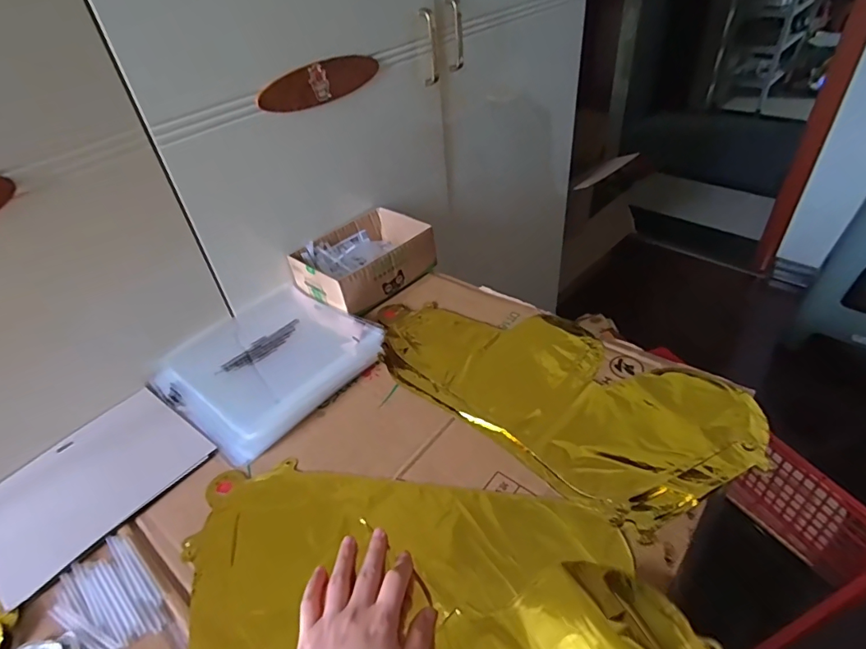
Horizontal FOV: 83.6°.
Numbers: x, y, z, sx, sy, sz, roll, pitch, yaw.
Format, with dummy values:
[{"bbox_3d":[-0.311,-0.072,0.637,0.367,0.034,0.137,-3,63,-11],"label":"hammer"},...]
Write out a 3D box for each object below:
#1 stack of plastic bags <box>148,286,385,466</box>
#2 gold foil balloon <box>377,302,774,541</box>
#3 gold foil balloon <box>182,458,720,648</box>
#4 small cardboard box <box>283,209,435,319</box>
[{"bbox_3d":[-0.212,0.042,0.620,0.227,0.019,0.228,25,50,32],"label":"stack of plastic bags"},{"bbox_3d":[0.126,0.061,0.567,0.429,0.015,0.208,28,51,34],"label":"gold foil balloon"},{"bbox_3d":[-0.013,0.227,0.384,0.357,0.037,0.360,-17,42,-11],"label":"gold foil balloon"},{"bbox_3d":[-0.105,-0.098,0.732,0.144,0.067,0.191,29,52,35],"label":"small cardboard box"}]

